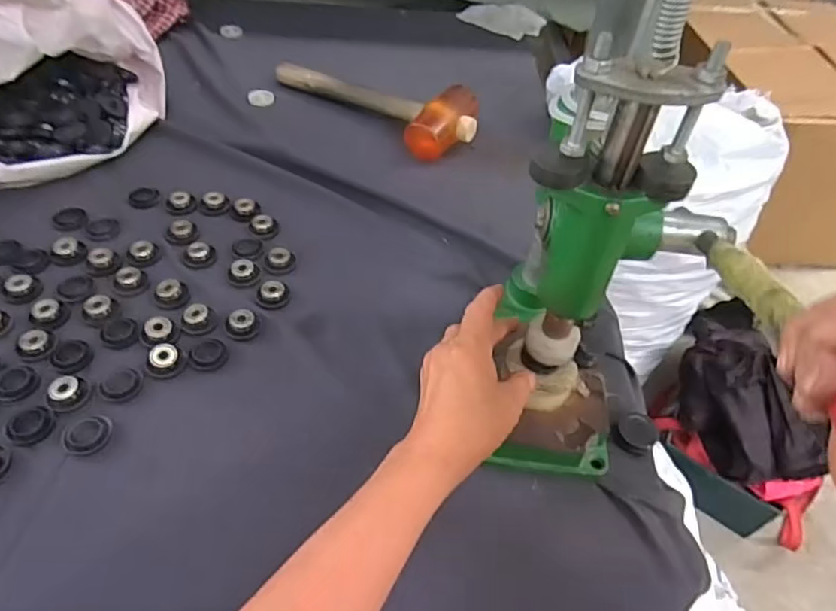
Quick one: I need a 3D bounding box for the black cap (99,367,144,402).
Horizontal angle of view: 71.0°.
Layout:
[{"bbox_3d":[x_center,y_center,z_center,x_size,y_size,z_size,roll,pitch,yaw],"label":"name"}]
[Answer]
[{"bbox_3d":[-0.245,0.064,0.483,0.031,0.004,0.032,2,47,-3],"label":"black cap"}]

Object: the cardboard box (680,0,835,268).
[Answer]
[{"bbox_3d":[0.884,-0.484,1.475,0.424,0.332,0.705,1,47,-4],"label":"cardboard box"}]

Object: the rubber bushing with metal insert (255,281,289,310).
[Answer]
[{"bbox_3d":[-0.139,-0.011,0.558,0.030,0.013,0.026,-6,48,-11],"label":"rubber bushing with metal insert"}]

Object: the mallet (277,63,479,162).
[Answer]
[{"bbox_3d":[-0.053,-0.281,0.779,0.299,0.048,0.113,32,52,22],"label":"mallet"}]

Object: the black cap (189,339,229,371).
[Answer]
[{"bbox_3d":[-0.182,0.042,0.509,0.030,0.004,0.032,2,47,-3],"label":"black cap"}]

